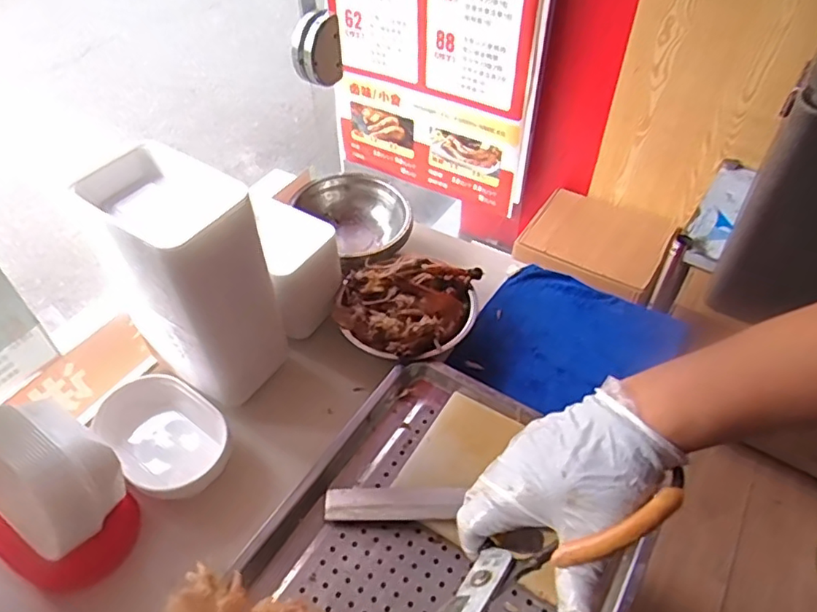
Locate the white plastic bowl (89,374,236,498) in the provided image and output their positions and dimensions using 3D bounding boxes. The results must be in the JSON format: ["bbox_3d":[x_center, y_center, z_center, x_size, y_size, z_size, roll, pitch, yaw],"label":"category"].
[{"bbox_3d":[-0.299,0.157,0.698,0.171,0.061,0.126,25,52,22],"label":"white plastic bowl"}]

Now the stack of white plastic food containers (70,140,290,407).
[{"bbox_3d":[-0.257,-0.024,0.691,0.167,0.283,0.121,28,53,23],"label":"stack of white plastic food containers"}]

